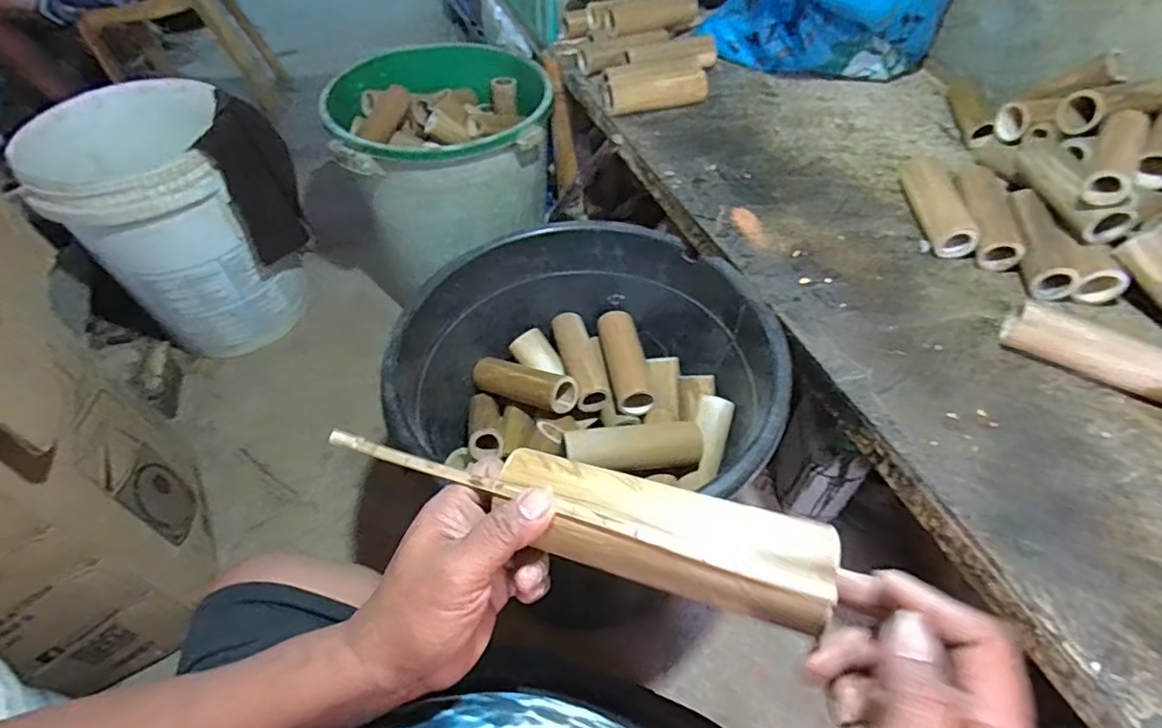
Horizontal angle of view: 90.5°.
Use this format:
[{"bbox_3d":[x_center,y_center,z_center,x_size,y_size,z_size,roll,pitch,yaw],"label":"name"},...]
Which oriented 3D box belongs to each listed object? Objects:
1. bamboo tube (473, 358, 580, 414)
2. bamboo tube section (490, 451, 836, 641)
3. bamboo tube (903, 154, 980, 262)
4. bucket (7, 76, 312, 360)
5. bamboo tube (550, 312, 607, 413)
[{"bbox_3d":[-0.088,0.031,0.865,0.175,0.049,0.063,13,48,35],"label":"bamboo tube"},{"bbox_3d":[0.041,0.089,0.306,0.171,0.035,0.050,15,51,16],"label":"bamboo tube section"},{"bbox_3d":[0.520,-0.246,0.849,0.054,0.054,0.224,7,50,4],"label":"bamboo tube"},{"bbox_3d":[-0.881,-0.270,1.279,0.379,0.497,0.291,-18,53,-16],"label":"bucket"},{"bbox_3d":[-0.004,-0.012,0.895,0.051,0.039,0.181,-10,51,-10],"label":"bamboo tube"}]

